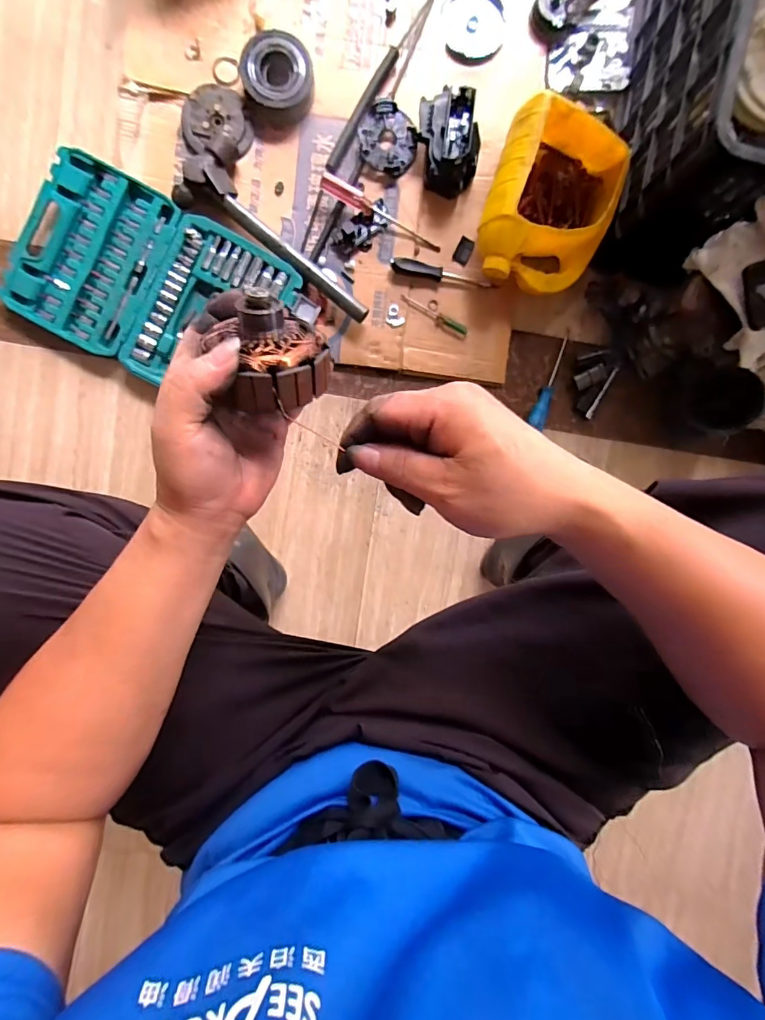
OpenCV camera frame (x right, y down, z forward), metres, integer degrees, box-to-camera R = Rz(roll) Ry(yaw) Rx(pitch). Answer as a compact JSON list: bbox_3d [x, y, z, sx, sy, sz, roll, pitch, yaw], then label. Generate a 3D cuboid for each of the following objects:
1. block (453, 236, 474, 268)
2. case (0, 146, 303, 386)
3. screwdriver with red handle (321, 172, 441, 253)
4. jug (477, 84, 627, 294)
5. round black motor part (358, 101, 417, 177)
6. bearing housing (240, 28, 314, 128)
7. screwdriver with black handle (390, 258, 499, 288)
[{"bbox_3d":[0.129,-0.409,0.722,0.024,0.006,0.042,24,92,-2],"label":"block"},{"bbox_3d":[-0.353,-0.340,0.696,0.399,0.038,0.251,26,91,-2],"label":"case"},{"bbox_3d":[0.000,-0.452,0.695,0.196,0.036,0.020,25,91,-2],"label":"screwdriver with red handle"},{"bbox_3d":[0.242,-0.431,0.657,0.178,0.117,0.207,10,92,-2],"label":"jug"},{"bbox_3d":[0.008,-0.563,0.699,0.082,0.026,0.091,-40,93,0],"label":"round black motor part"},{"bbox_3d":[-0.156,-0.643,0.681,0.102,0.039,0.103,0,92,-1],"label":"bearing housing"},{"bbox_3d":[0.096,-0.362,0.702,0.166,0.025,0.018,10,92,-2],"label":"screwdriver with black handle"}]

